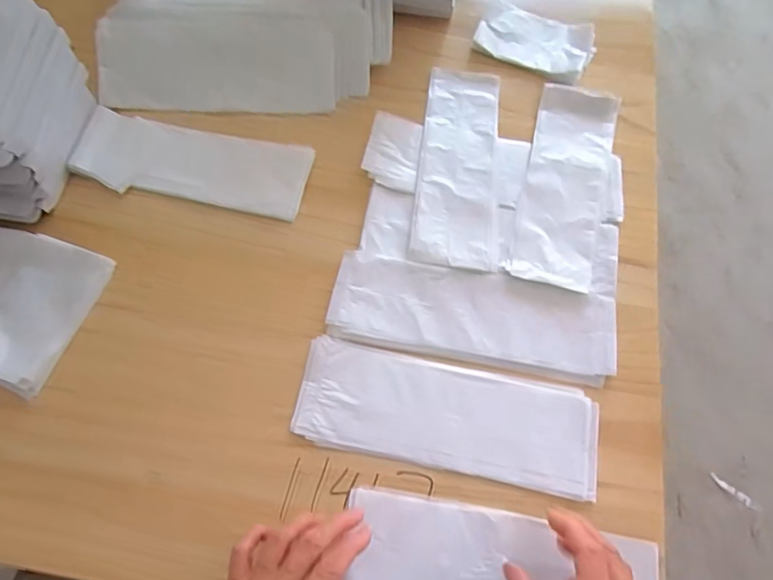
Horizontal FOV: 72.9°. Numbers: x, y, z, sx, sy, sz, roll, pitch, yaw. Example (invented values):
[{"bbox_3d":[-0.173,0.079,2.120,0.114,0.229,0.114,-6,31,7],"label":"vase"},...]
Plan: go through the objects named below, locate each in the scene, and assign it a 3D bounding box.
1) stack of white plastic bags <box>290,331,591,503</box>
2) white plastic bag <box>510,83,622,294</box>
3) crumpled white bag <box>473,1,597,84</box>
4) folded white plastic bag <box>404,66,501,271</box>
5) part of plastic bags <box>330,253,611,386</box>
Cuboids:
[{"bbox_3d":[0.054,0.108,0.454,0.256,0.004,0.089,12,69,3],"label":"stack of white plastic bags"},{"bbox_3d":[0.187,-0.111,0.542,0.083,0.009,0.238,15,69,4],"label":"white plastic bag"},{"bbox_3d":[0.173,-0.290,0.608,0.132,0.013,0.079,23,70,7],"label":"crumpled white bag"},{"bbox_3d":[0.077,-0.135,0.552,0.083,0.006,0.243,7,69,2],"label":"folded white plastic bag"},{"bbox_3d":[0.081,0.024,0.487,0.260,0.004,0.086,10,69,3],"label":"part of plastic bags"}]

